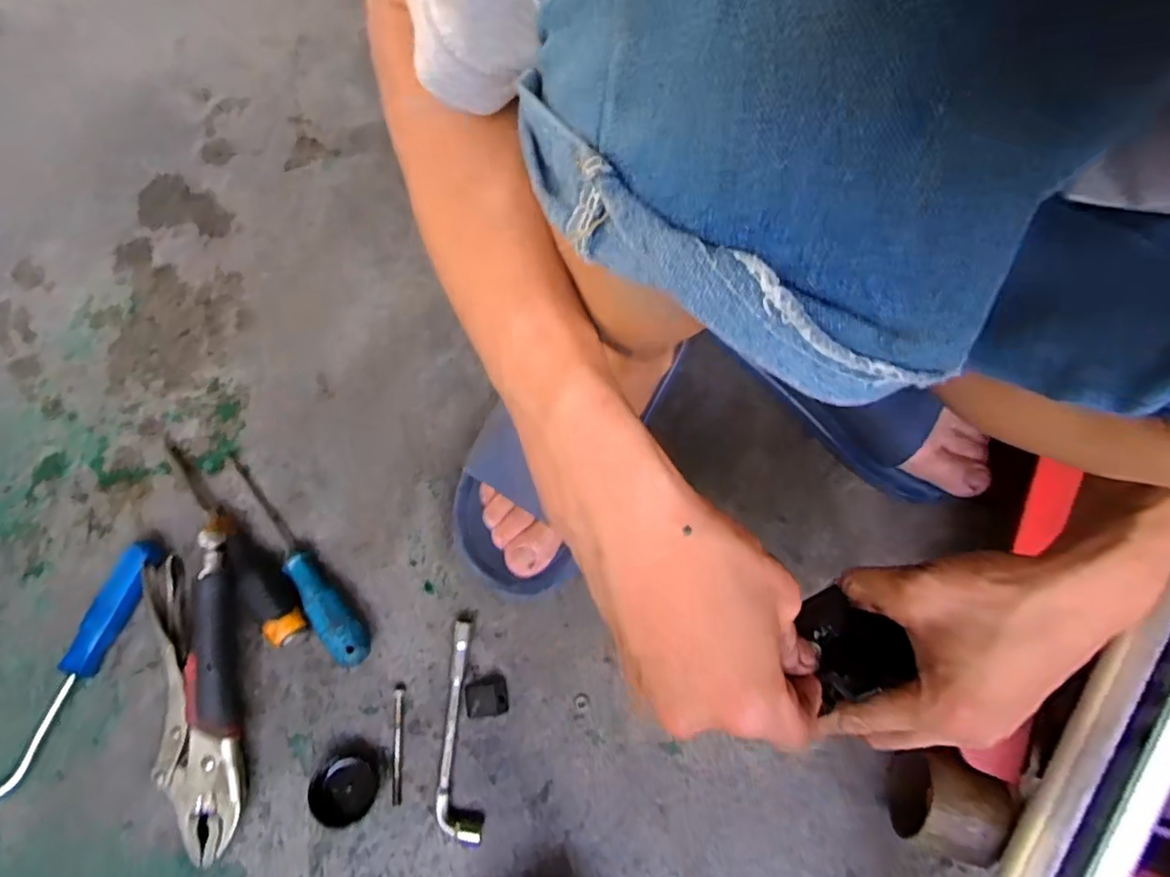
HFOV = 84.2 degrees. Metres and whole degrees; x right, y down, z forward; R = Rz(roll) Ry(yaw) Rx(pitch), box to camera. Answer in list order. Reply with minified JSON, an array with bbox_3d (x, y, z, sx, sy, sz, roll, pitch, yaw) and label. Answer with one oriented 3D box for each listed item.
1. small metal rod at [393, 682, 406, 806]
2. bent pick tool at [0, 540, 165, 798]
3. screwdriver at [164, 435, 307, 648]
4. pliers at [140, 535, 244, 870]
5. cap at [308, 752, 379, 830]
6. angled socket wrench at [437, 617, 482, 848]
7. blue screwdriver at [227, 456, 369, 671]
[{"bbox_3d":[-0.135,0.219,0.466,0.007,0.004,0.079,-2,73,-2],"label":"small metal rod"},{"bbox_3d":[-0.367,0.166,0.463,0.029,0.023,0.196,22,74,5],"label":"bent pick tool"},{"bbox_3d":[-0.273,0.071,0.490,0.031,0.036,0.197,-40,78,-12],"label":"screwdriver"},{"bbox_3d":[-0.272,0.178,0.454,0.067,0.038,0.207,-12,73,-5],"label":"pliers"},{"bbox_3d":[-0.168,0.245,0.451,0.042,0.013,0.044,0,73,-1],"label":"cap"},{"bbox_3d":[-0.093,0.208,0.465,0.029,0.015,0.149,-5,73,-3],"label":"angled socket wrench"},{"bbox_3d":[-0.222,0.088,0.493,0.026,0.026,0.193,-37,77,-12],"label":"blue screwdriver"}]

